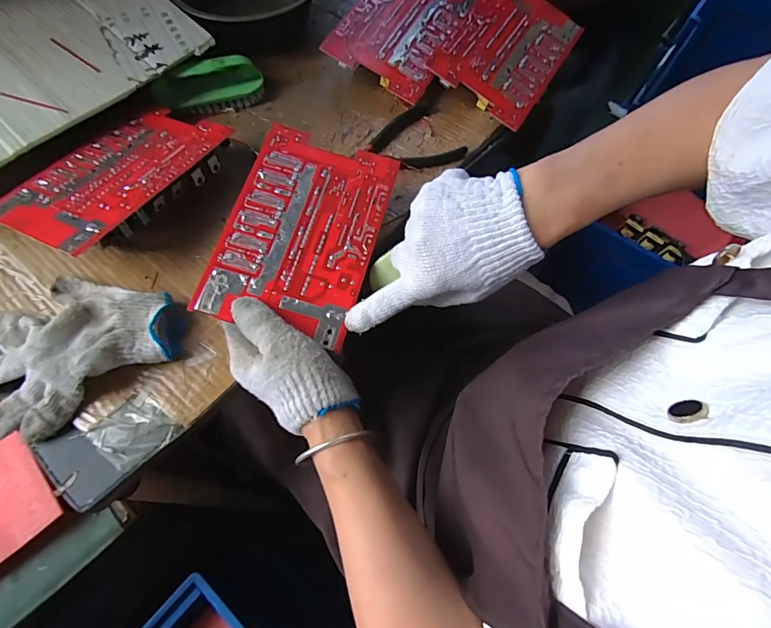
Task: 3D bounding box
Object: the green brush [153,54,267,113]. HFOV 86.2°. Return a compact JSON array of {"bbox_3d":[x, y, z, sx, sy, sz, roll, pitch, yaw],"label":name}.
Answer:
[{"bbox_3d":[-0.201,-0.262,0.472,0.115,0.046,0.040,-26,68,-14],"label":"green brush"}]

